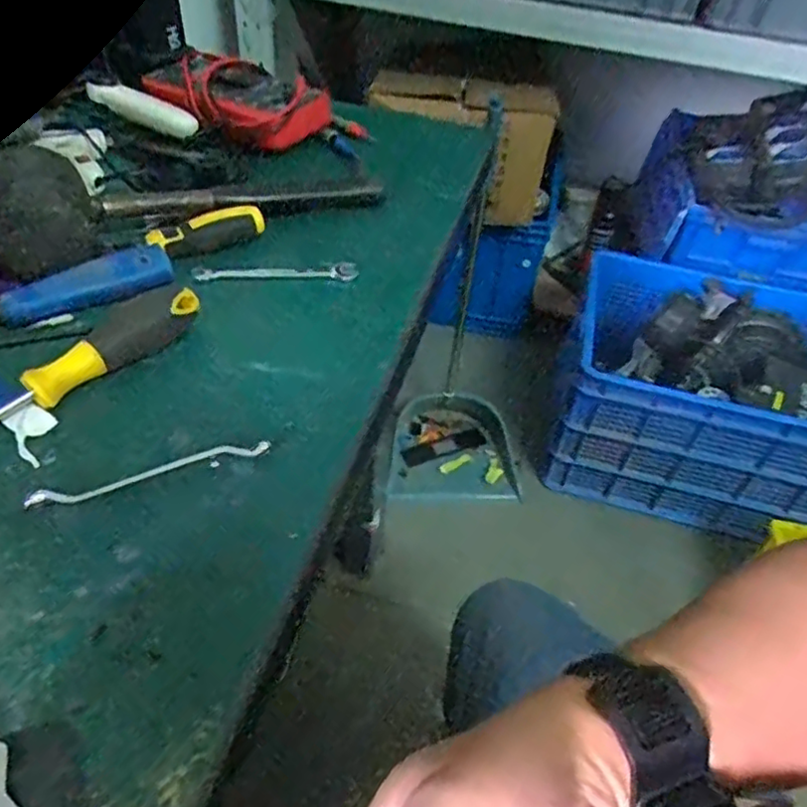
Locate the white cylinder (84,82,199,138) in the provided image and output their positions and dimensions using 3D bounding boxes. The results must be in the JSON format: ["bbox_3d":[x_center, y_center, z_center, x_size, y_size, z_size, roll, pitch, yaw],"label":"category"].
[{"bbox_3d":[-0.242,-0.274,0.577,0.115,0.024,0.024,22,48,15],"label":"white cylinder"}]

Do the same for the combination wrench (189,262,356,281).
[{"bbox_3d":[-0.094,-0.098,0.466,0.117,0.009,0.019,-4,47,-10],"label":"combination wrench"}]

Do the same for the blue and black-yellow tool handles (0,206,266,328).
[{"bbox_3d":[-0.179,-0.099,0.437,0.042,0.020,0.182,36,53,26],"label":"blue and black-yellow tool handles"}]

